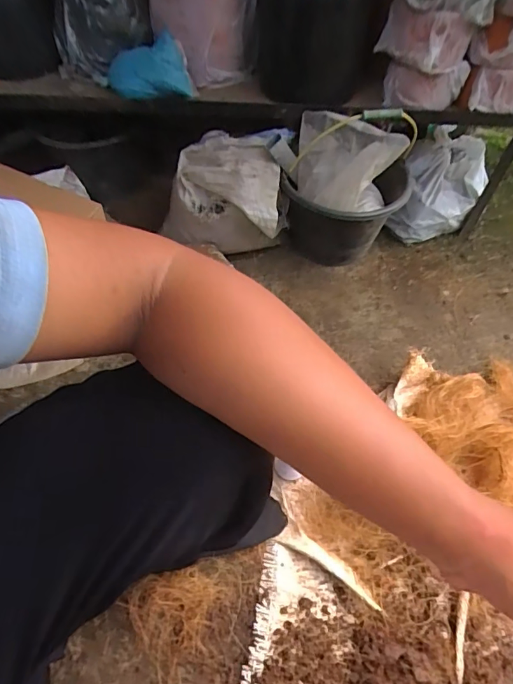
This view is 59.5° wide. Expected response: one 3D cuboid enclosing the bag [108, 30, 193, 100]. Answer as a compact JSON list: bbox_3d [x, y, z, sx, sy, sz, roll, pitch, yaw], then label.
[{"bbox_3d":[-0.200,-0.504,0.829,0.147,0.109,0.026,-2,55,-3],"label":"bag"}]

